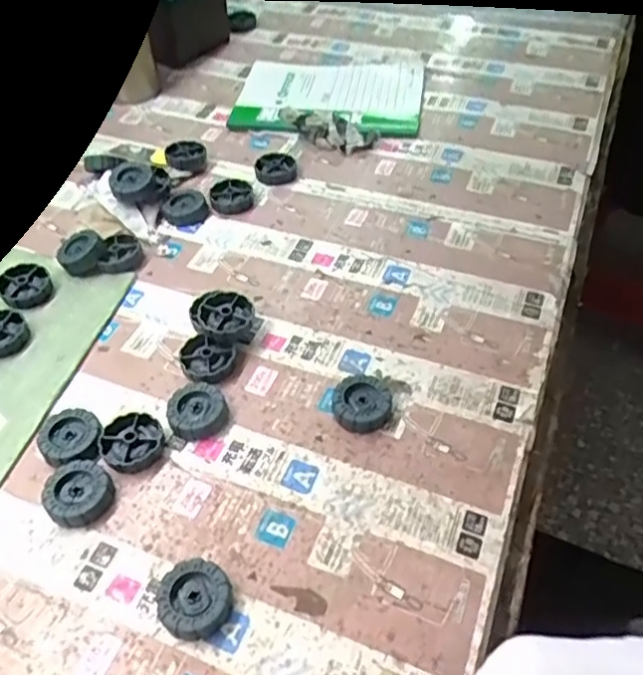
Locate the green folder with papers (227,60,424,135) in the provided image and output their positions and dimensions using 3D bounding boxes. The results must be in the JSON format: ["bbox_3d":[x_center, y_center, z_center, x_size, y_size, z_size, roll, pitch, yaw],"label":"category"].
[{"bbox_3d":[0.007,-0.255,0.653,0.192,0.012,0.150,6,50,6],"label":"green folder with papers"}]

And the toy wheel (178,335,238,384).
[{"bbox_3d":[-0.082,0.017,0.439,0.038,0.011,0.035,-1,50,1],"label":"toy wheel"}]

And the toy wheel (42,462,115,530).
[{"bbox_3d":[-0.145,0.094,0.374,0.038,0.012,0.038,-1,50,1],"label":"toy wheel"}]

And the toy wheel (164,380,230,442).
[{"bbox_3d":[-0.083,0.047,0.412,0.038,0.014,0.038,-1,50,1],"label":"toy wheel"}]

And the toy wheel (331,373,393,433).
[{"bbox_3d":[0.026,0.043,0.405,0.037,0.014,0.035,-1,50,1],"label":"toy wheel"}]

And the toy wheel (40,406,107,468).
[{"bbox_3d":[-0.159,0.063,0.399,0.038,0.010,0.042,-6,50,-4],"label":"toy wheel"}]

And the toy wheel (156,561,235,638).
[{"bbox_3d":[-0.067,0.139,0.331,0.037,0.014,0.037,-1,50,1],"label":"toy wheel"}]

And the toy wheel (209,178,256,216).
[{"bbox_3d":[-0.081,-0.127,0.565,0.038,0.011,0.043,7,50,7],"label":"toy wheel"}]

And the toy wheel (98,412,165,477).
[{"bbox_3d":[-0.120,0.066,0.397,0.037,0.010,0.038,-1,50,1],"label":"toy wheel"}]

